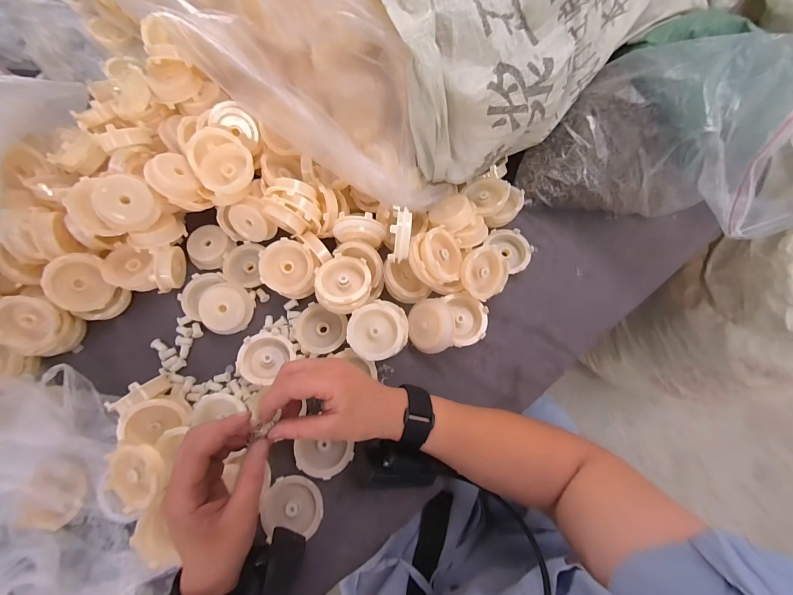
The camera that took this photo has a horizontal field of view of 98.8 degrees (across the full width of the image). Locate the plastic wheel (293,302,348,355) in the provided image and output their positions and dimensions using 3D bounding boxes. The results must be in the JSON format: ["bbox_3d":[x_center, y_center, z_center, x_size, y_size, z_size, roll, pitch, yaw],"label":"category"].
[{"bbox_3d":[-0.086,0.035,0.390,0.058,0.013,0.055,0,72,-1],"label":"plastic wheel"}]

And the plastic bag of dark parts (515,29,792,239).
[{"bbox_3d":[0.298,-0.169,0.383,0.237,0.166,0.186,35,75,10],"label":"plastic bag of dark parts"}]

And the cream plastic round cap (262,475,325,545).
[{"bbox_3d":[-0.102,0.203,0.331,0.057,0.012,0.052,0,72,-1],"label":"cream plastic round cap"}]

